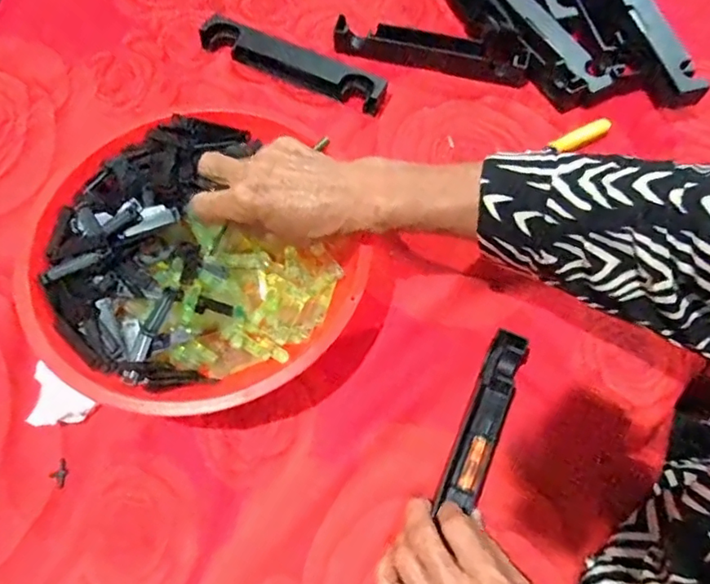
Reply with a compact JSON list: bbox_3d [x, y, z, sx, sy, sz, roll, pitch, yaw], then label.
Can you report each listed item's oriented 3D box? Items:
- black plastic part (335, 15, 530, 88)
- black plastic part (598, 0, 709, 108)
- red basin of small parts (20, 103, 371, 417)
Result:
[{"bbox_3d":[0.076,-0.246,0.549,0.192,0.032,0.030,12,67,7],"label":"black plastic part"},{"bbox_3d":[0.281,-0.277,0.551,0.054,0.028,0.222,-17,66,-6],"label":"black plastic part"},{"bbox_3d":[-0.126,-0.025,0.418,0.218,0.059,0.236,0,66,1],"label":"red basin of small parts"}]

